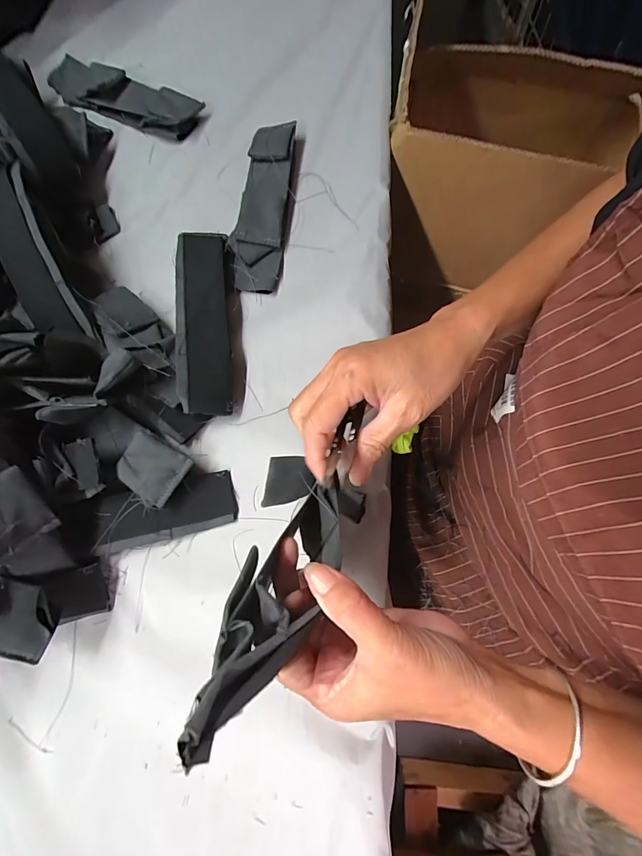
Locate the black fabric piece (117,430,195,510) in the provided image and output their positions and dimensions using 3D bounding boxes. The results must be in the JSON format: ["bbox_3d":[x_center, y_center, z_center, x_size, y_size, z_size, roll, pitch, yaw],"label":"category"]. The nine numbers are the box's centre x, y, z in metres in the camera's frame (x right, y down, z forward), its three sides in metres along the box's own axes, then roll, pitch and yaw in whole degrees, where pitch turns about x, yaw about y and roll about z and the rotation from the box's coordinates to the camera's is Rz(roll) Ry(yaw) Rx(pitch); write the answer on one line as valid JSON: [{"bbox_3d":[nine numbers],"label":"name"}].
[{"bbox_3d":[-0.138,0.033,0.301,0.052,0.007,0.046,33,85,1],"label":"black fabric piece"}]

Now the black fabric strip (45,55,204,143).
[{"bbox_3d":[-0.218,-0.367,0.411,0.192,0.028,0.047,26,78,8],"label":"black fabric strip"}]

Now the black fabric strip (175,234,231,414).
[{"bbox_3d":[-0.107,-0.103,0.343,0.044,0.026,0.187,-7,75,0],"label":"black fabric strip"}]

